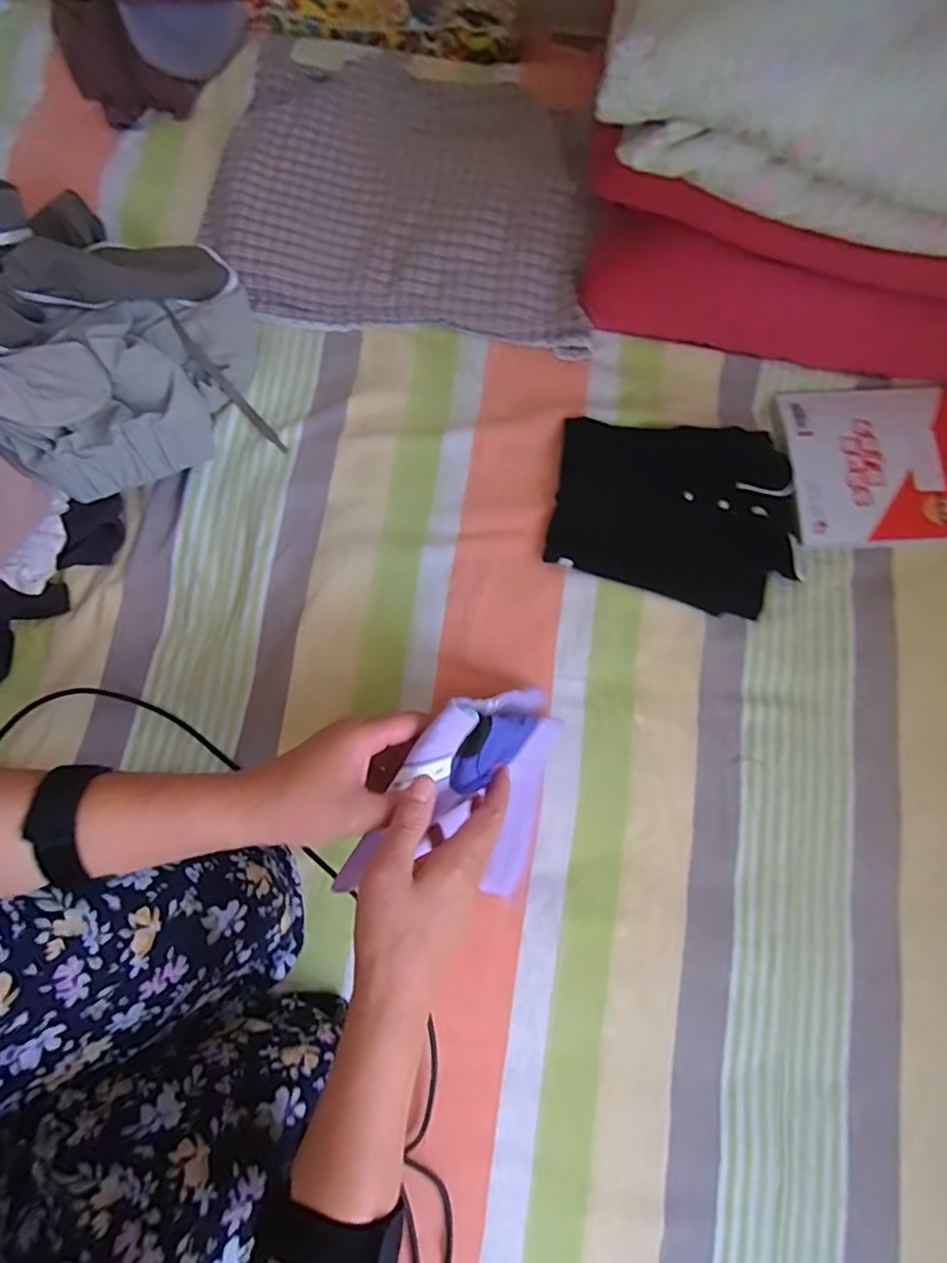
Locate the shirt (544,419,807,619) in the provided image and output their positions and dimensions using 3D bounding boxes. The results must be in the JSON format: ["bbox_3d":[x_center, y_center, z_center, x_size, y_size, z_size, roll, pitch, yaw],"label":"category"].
[{"bbox_3d":[0.199,-0.119,0.566,0.233,0.018,0.178,10,80,2],"label":"shirt"}]

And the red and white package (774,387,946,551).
[{"bbox_3d":[0.436,-0.169,0.579,0.238,0.013,0.170,-2,79,0],"label":"red and white package"}]

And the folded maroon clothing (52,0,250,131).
[{"bbox_3d":[-0.365,-0.706,0.649,0.230,0.091,0.183,-24,80,-4],"label":"folded maroon clothing"}]

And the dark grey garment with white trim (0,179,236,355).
[{"bbox_3d":[-0.412,-0.372,0.548,0.260,0.118,0.198,-37,81,-6],"label":"dark grey garment with white trim"}]

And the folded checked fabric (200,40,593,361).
[{"bbox_3d":[-0.070,-0.494,0.634,0.409,0.029,0.331,9,80,2],"label":"folded checked fabric"}]

